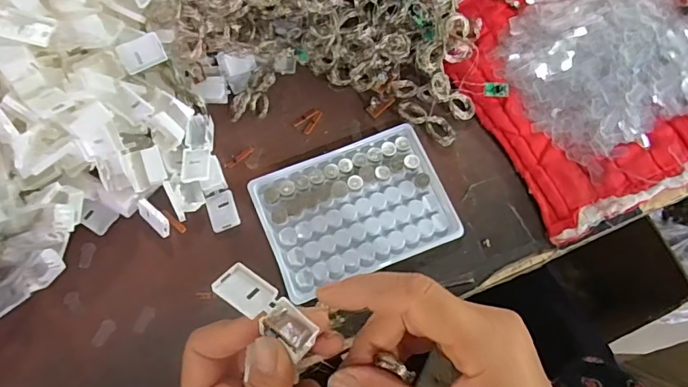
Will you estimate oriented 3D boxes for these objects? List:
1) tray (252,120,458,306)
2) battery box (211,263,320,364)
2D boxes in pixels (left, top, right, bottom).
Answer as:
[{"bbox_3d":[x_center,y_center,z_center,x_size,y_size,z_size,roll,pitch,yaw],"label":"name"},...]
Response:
[{"bbox_3d":[0.007,0.010,0.344,0.128,0.009,0.095,-21,74,-8],"label":"tray"},{"bbox_3d":[-0.037,0.056,0.233,0.056,0.012,0.019,34,74,17],"label":"battery box"}]

